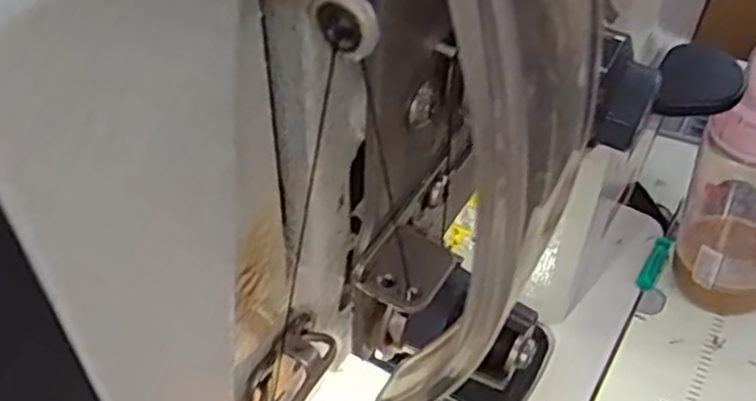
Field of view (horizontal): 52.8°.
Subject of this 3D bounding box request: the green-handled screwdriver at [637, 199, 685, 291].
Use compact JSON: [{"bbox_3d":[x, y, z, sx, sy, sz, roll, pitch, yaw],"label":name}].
[{"bbox_3d":[0.214,0.032,0.569,0.012,0.009,0.092,21,50,27],"label":"green-handled screwdriver"}]

